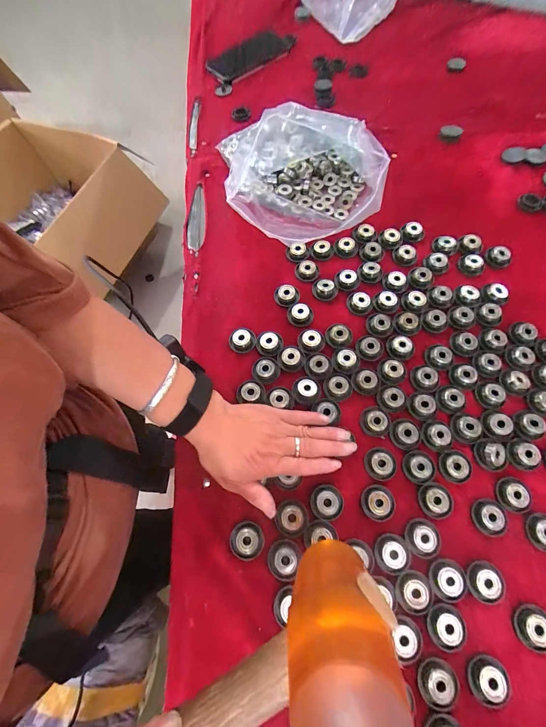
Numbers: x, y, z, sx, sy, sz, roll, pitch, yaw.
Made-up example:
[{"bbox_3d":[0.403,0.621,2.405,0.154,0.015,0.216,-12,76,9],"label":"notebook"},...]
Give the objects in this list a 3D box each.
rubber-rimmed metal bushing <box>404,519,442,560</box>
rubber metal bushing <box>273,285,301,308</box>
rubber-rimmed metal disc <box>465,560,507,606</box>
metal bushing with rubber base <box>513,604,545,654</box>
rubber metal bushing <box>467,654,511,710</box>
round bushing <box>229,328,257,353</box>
[{"bbox_3d":[0.145,0.169,0.299,0.033,0.004,0.032,-1,69,3],"label":"rubber-rimmed metal bushing"},{"bbox_3d":[0.018,-0.089,0.406,0.033,0.013,0.028,17,71,9],"label":"rubber metal bushing"},{"bbox_3d":[0.196,0.202,0.286,0.032,0.006,0.033,-1,69,3],"label":"rubber-rimmed metal disc"},{"bbox_3d":[0.231,0.233,0.271,0.030,0.009,0.033,30,73,13],"label":"metal bushing with rubber base"},{"bbox_3d":[0.188,0.277,0.270,0.034,0.009,0.031,-36,71,-11],"label":"rubber metal bushing"},{"bbox_3d":[-0.038,-0.028,0.385,0.033,0.016,0.028,-12,69,-2],"label":"round bushing"}]

